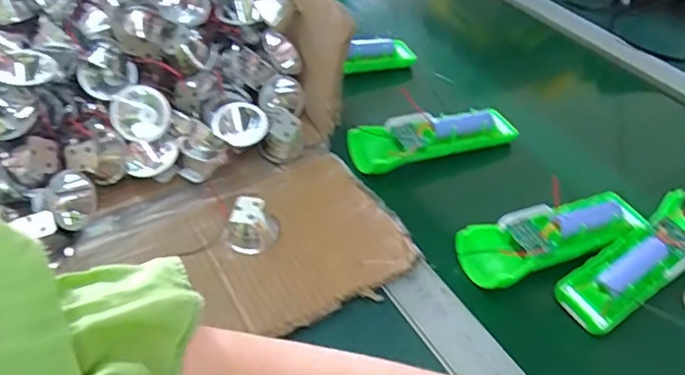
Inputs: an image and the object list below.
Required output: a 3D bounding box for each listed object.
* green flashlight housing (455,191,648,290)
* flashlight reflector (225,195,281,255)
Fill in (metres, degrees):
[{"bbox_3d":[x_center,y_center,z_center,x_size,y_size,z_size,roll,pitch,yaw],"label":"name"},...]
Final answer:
[{"bbox_3d":[0.167,0.035,0.433,0.167,0.018,0.052,-15,46,-18],"label":"green flashlight housing"},{"bbox_3d":[-0.069,0.029,0.420,0.040,0.027,0.034,-6,44,-9],"label":"flashlight reflector"}]

